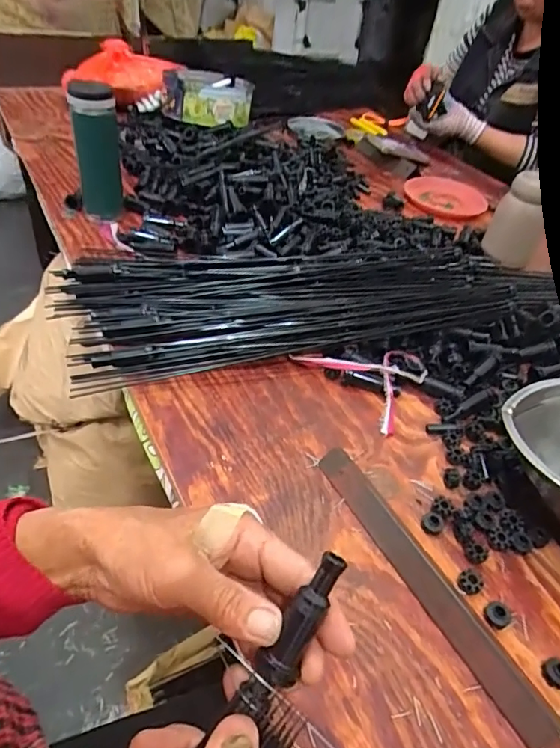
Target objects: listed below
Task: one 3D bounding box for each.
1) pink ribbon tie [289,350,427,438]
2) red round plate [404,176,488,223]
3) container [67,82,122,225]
[{"bbox_3d":[0.103,-0.007,0.590,0.109,0.028,0.139,-30,54,-34],"label":"pink ribbon tie"},{"bbox_3d":[0.326,-0.350,1.041,0.172,0.024,0.163,5,43,-5],"label":"red round plate"},{"bbox_3d":[-0.256,-0.313,0.729,0.059,0.182,0.056,-7,45,-17],"label":"container"}]

